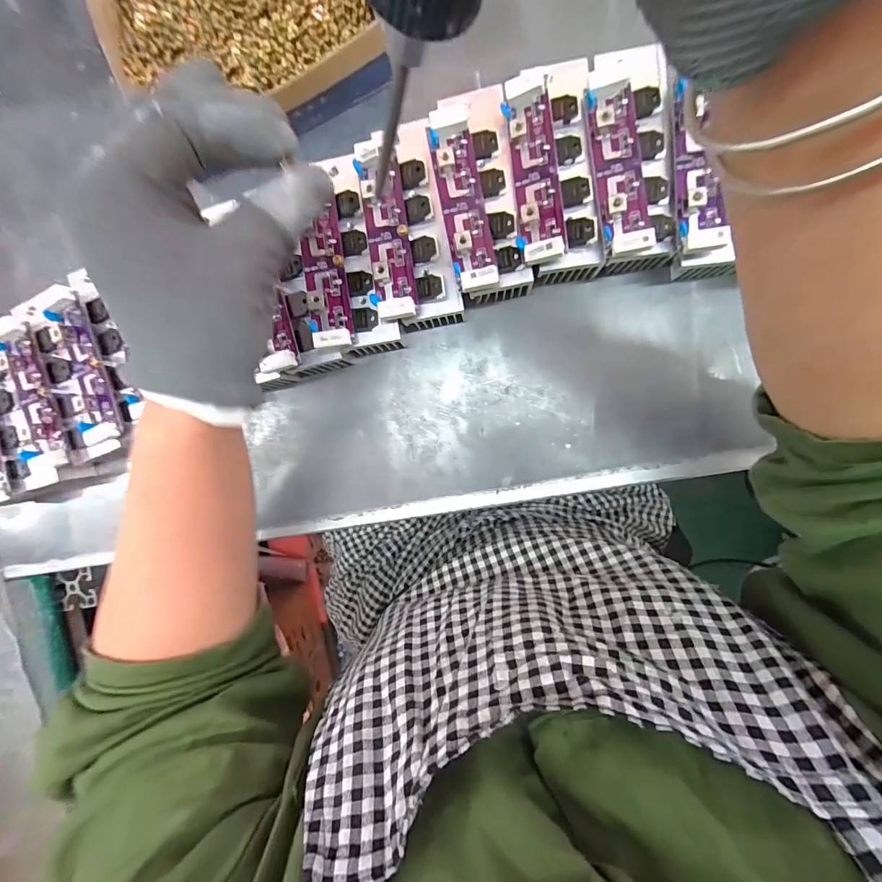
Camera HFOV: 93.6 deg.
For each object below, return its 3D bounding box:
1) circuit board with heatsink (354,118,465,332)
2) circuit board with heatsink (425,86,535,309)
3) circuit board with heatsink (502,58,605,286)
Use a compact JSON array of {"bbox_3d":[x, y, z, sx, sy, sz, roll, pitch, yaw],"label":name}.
[{"bbox_3d":[-0.022,-0.136,0.277,0.052,0.048,0.117,-12,93,6],"label":"circuit board with heatsink"},{"bbox_3d":[0.025,-0.157,0.269,0.048,0.047,0.123,-10,93,6],"label":"circuit board with heatsink"},{"bbox_3d":[0.069,-0.168,0.267,0.050,0.047,0.123,-9,93,6],"label":"circuit board with heatsink"}]

